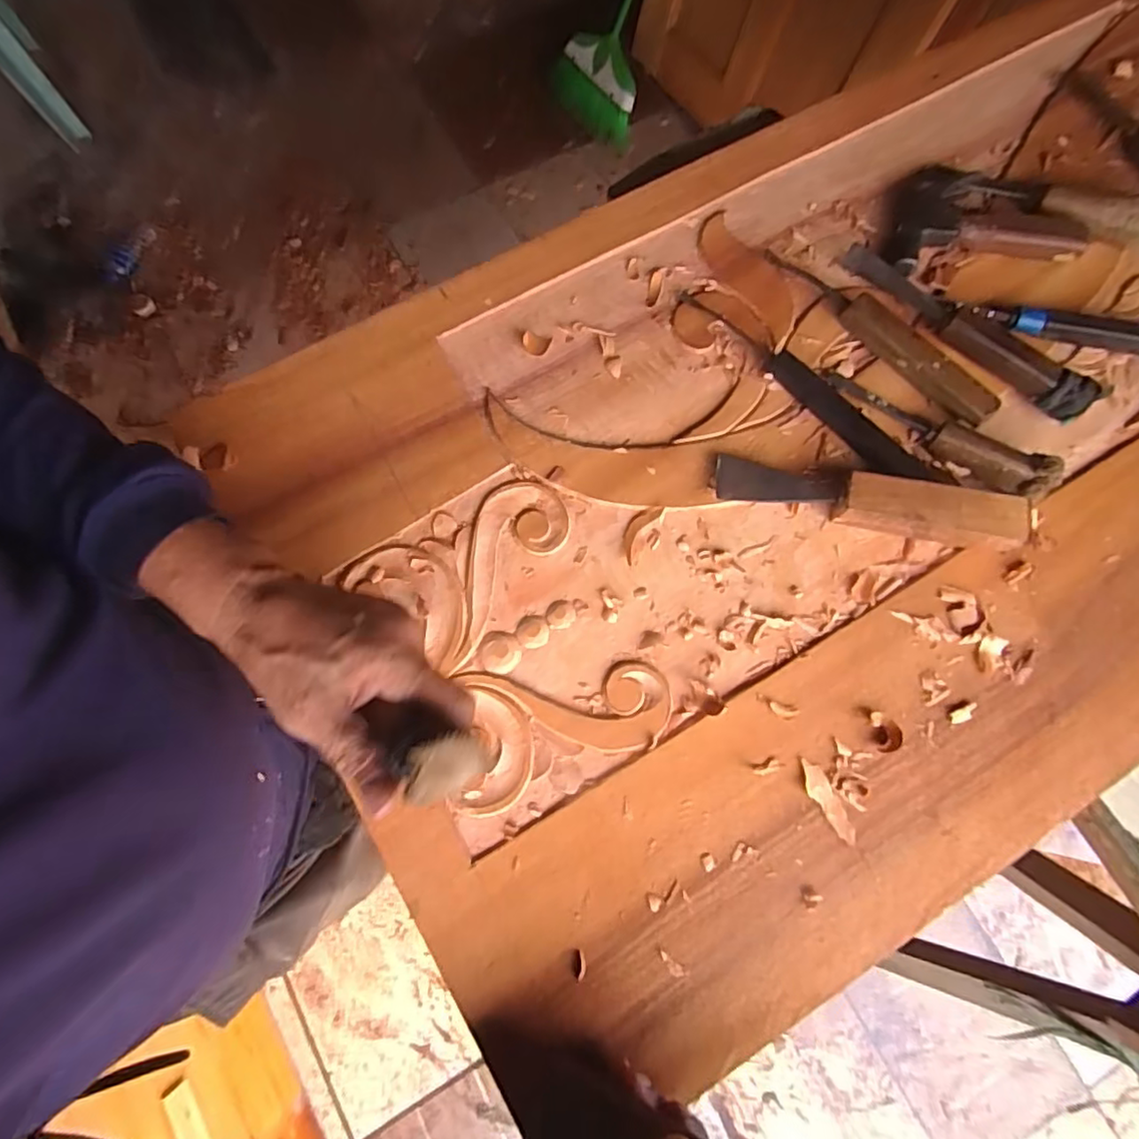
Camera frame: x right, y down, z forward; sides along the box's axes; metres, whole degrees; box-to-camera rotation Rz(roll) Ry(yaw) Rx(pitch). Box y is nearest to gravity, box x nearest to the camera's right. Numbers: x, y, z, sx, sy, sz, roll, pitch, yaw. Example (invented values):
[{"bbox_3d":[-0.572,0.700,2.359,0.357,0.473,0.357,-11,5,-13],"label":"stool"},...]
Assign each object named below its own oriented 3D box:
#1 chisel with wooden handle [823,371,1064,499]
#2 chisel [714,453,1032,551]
[{"bbox_3d":[0.280,-0.107,0.463,0.172,0.033,0.033,33,78,7],"label":"chisel with wooden handle"},{"bbox_3d":[0.217,-0.053,0.447,0.212,0.035,0.035,12,76,2],"label":"chisel"}]

